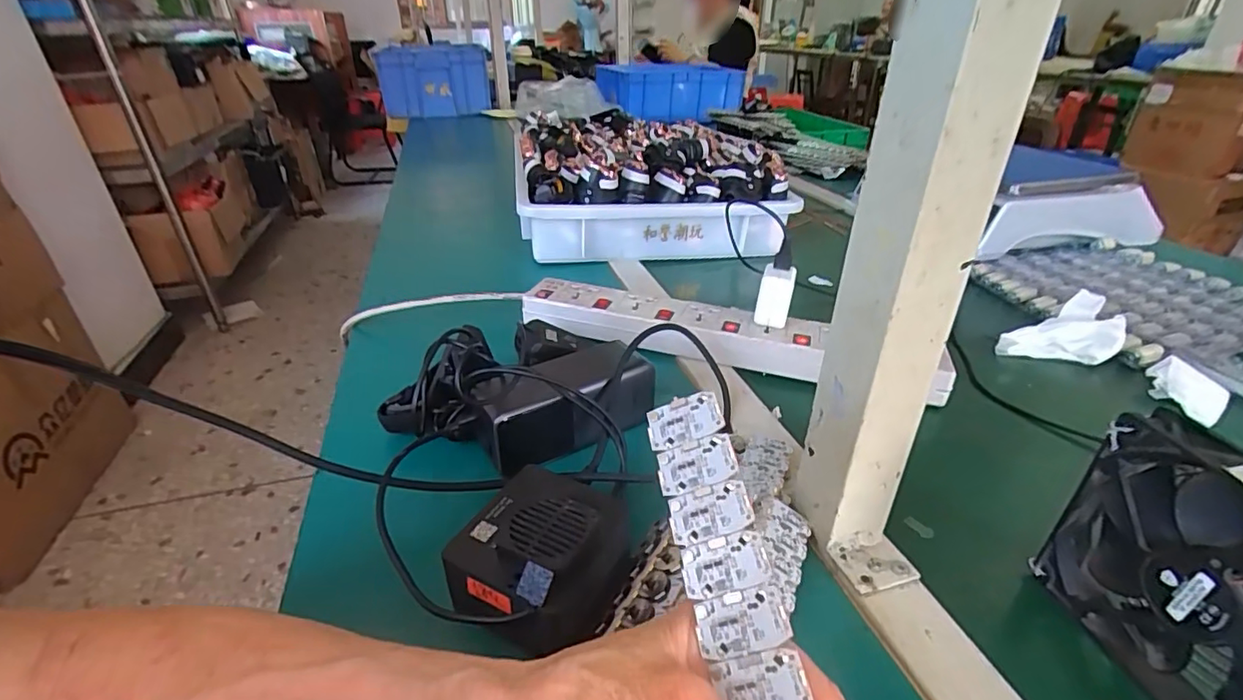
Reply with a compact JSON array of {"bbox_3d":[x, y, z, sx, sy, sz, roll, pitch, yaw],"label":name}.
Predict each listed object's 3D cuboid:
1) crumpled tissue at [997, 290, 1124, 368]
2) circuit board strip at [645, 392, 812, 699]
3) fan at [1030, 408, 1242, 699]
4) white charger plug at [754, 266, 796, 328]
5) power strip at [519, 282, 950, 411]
[{"bbox_3d":[0.420,-0.015,0.528,0.122,0.039,0.064,-13,32,-20],"label":"crumpled tissue"},{"bbox_3d":[0.037,0.085,0.178,0.029,0.005,0.155,-22,56,14],"label":"circuit board strip"},{"bbox_3d":[0.260,0.105,0.246,0.033,0.114,0.121,-9,31,-14],"label":"fan"},{"bbox_3d":[0.137,-0.046,0.502,0.029,0.052,0.025,9,32,16],"label":"white charger plug"},{"bbox_3d":[0.089,-0.016,0.517,0.378,0.037,0.065,10,32,17],"label":"power strip"}]

